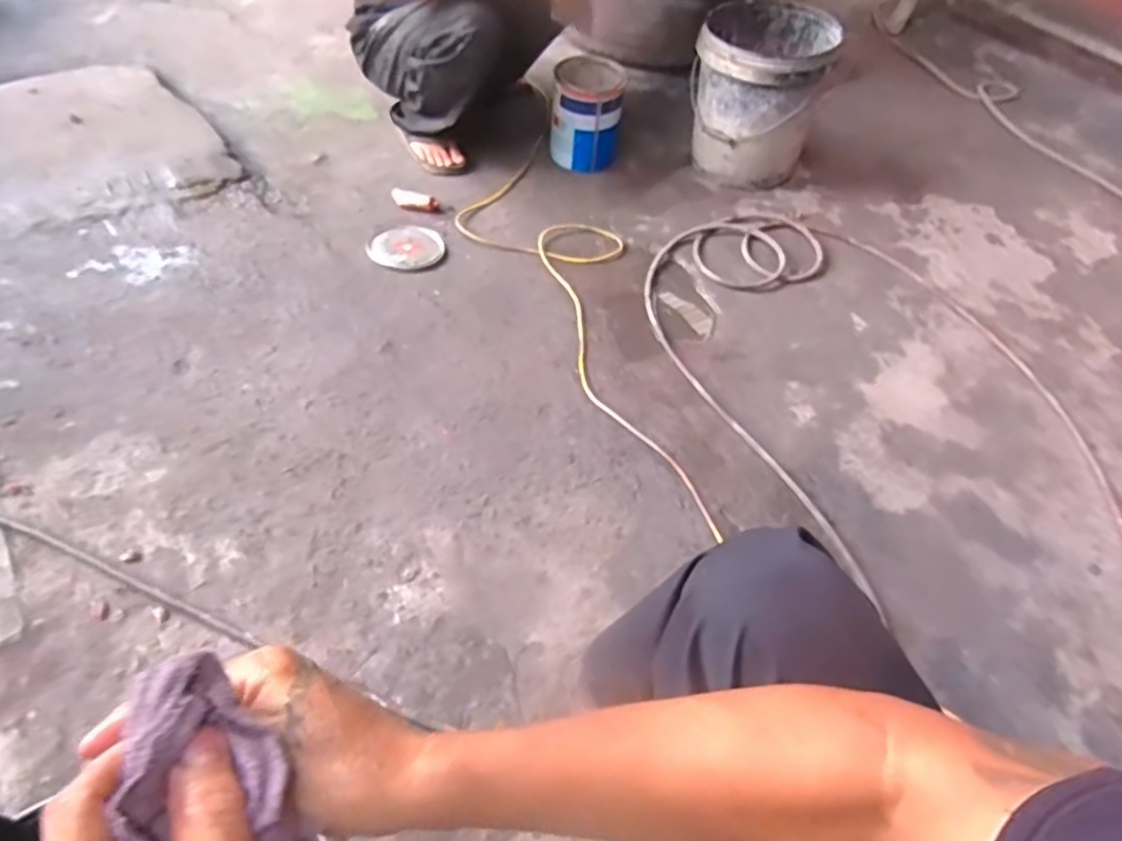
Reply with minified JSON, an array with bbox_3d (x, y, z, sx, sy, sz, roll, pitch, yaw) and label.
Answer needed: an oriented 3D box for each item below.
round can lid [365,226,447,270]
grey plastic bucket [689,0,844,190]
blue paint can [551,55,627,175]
[{"bbox_3d":[-0.315,-0.362,1.414,0.155,0.016,0.155,2,51,-2],"label":"round can lid"},{"bbox_3d":[0.438,-0.750,1.557,0.278,0.305,0.290,2,51,-2],"label":"grey plastic bucket"},{"bbox_3d":[0.062,-0.727,1.600,0.159,0.192,0.188,6,51,1],"label":"blue paint can"}]

